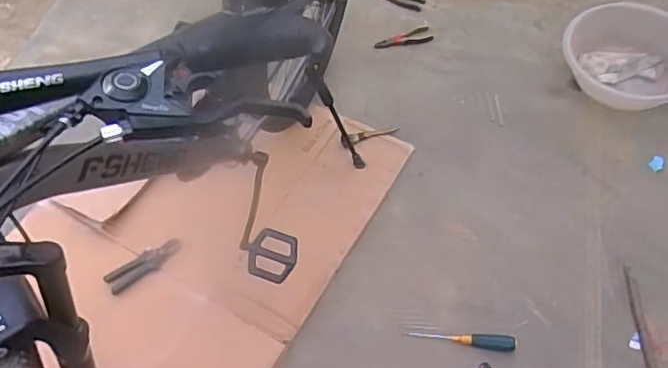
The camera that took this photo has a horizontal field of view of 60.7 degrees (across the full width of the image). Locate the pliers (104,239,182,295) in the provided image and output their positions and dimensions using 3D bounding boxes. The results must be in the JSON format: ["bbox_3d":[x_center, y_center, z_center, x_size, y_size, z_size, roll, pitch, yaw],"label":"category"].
[{"bbox_3d":[-0.417,0.173,1.251,0.171,0.022,0.053,-33,64,-17],"label":"pliers"}]

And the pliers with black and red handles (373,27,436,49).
[{"bbox_3d":[0.199,-0.407,1.617,0.165,0.014,0.053,-19,60,-8],"label":"pliers with black and red handles"}]

